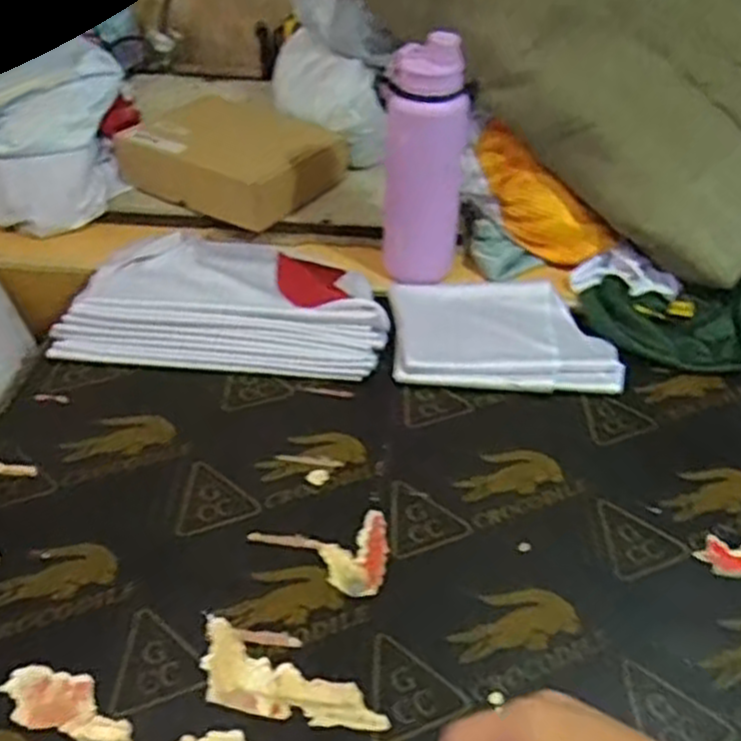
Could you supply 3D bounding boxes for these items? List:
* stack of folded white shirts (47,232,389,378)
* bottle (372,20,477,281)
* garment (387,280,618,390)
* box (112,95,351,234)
[{"bbox_3d":[-0.163,-0.099,0.950,0.365,0.042,0.249,3,40,2],"label":"stack of folded white shirts"},{"bbox_3d":[0.059,-0.247,0.949,0.097,0.283,0.083,33,49,32],"label":"bottle"},{"bbox_3d":[0.161,-0.050,0.947,0.262,0.032,0.181,2,40,0],"label":"garment"},{"bbox_3d":[-0.202,-0.307,1.155,0.282,0.096,0.202,23,44,23],"label":"box"}]

